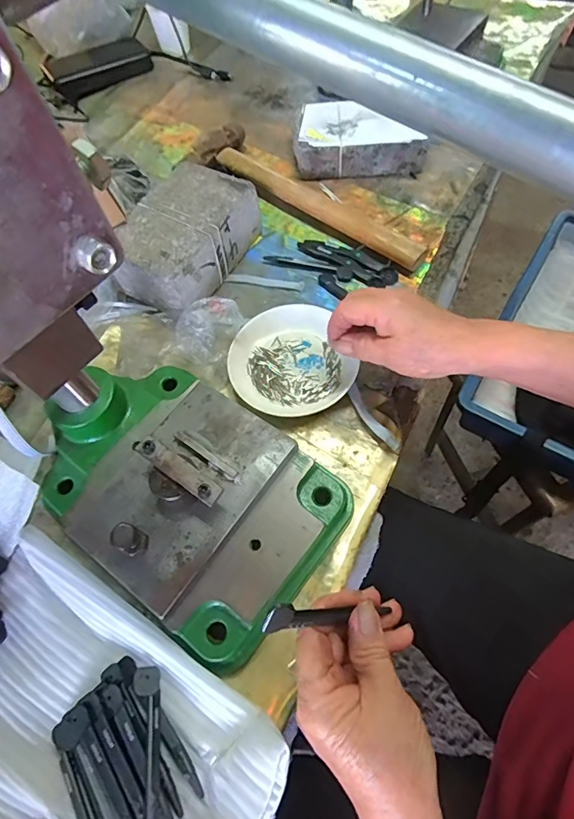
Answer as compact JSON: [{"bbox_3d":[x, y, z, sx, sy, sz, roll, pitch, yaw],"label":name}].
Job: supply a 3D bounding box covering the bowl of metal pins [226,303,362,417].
[{"bbox_3d":[0.001,-0.045,0.423,0.108,0.019,0.111,-2,62,4],"label":"bowl of metal pins"}]

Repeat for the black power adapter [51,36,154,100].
[{"bbox_3d":[-0.287,-0.532,0.700,0.148,0.040,0.056,-26,63,-9],"label":"black power adapter"}]

